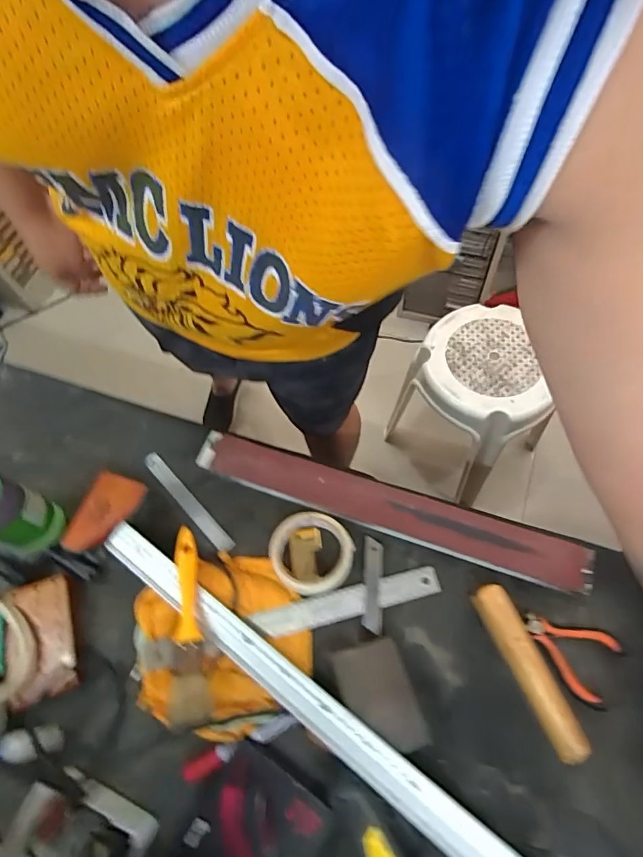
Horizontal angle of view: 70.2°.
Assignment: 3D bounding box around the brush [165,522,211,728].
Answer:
[{"bbox_3d":[-0.138,0.195,0.476,0.037,0.027,0.188,-9,61,2],"label":"brush"}]

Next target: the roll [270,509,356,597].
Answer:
[{"bbox_3d":[-0.012,0.146,0.542,0.097,0.019,0.094,-1,60,2],"label":"roll"}]

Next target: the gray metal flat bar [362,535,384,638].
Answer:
[{"bbox_3d":[0.060,0.180,0.531,0.023,0.004,0.103,5,67,-1],"label":"gray metal flat bar"}]

